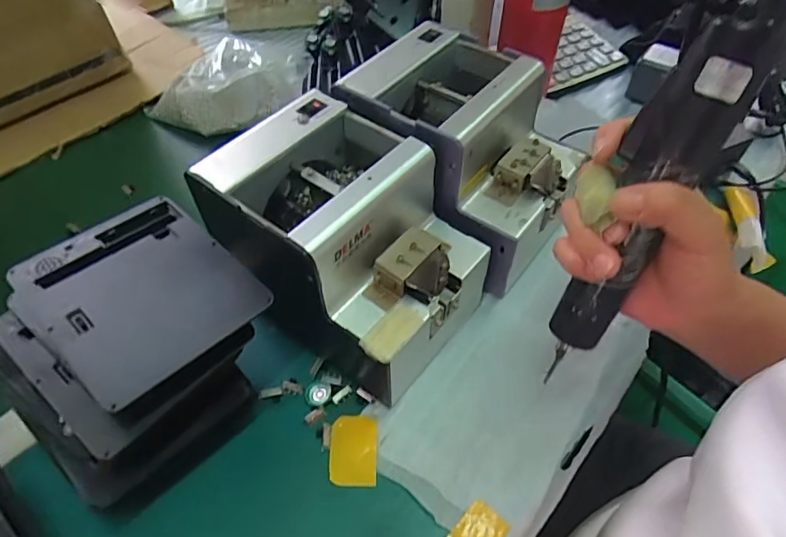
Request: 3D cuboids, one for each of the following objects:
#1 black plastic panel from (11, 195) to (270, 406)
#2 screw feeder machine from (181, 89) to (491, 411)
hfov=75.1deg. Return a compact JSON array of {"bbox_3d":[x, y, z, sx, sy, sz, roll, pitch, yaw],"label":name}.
[{"bbox_3d":[-0.166,0.015,0.334,0.115,0.027,0.128,-38,61,-25],"label":"black plastic panel"},{"bbox_3d":[-0.030,-0.016,0.394,0.169,0.147,0.123,33,59,23],"label":"screw feeder machine"}]

